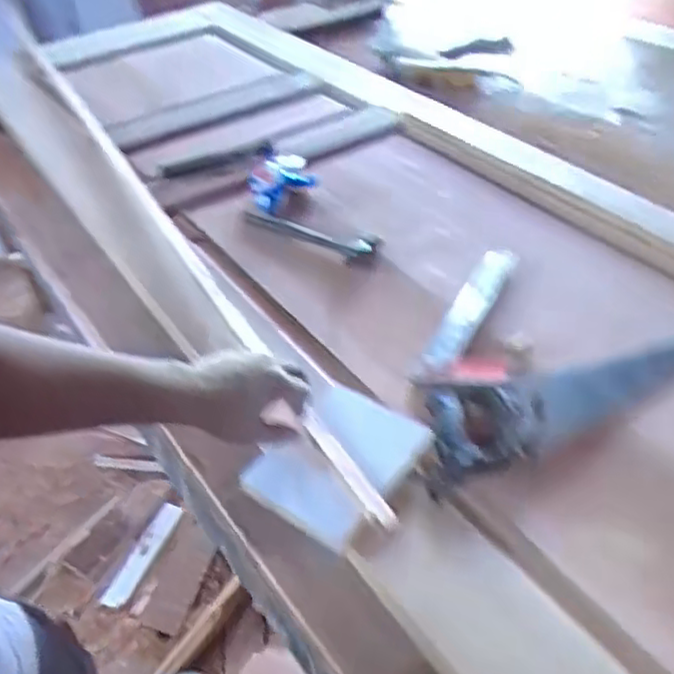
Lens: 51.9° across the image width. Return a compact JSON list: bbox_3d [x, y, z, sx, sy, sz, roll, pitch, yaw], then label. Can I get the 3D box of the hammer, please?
[{"bbox_3d":[-0.048,-0.173,1.137,0.272,0.029,0.055,23,46,29],"label":"hammer"}]

